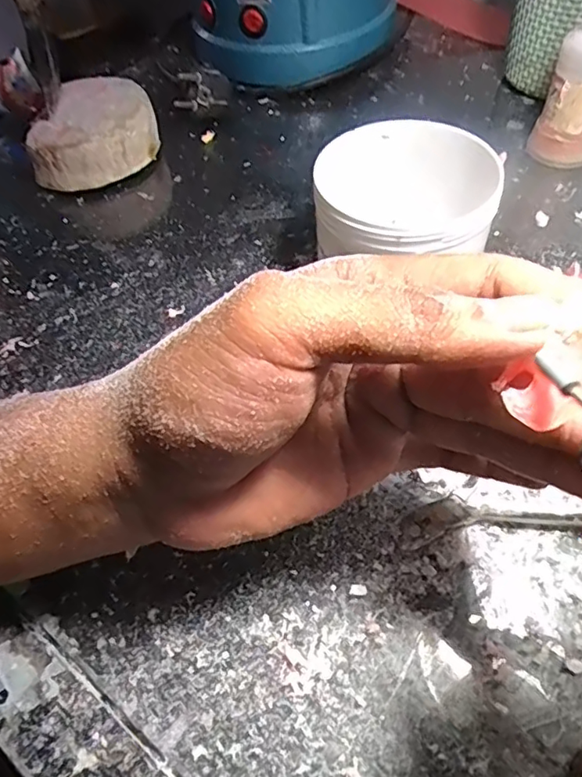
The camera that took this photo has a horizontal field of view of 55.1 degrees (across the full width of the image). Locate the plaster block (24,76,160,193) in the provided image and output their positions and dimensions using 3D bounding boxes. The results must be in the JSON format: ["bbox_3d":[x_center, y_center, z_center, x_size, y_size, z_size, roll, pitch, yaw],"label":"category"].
[{"bbox_3d":[-0.132,-0.175,0.387,0.070,0.042,0.091,12,56,13],"label":"plaster block"}]

